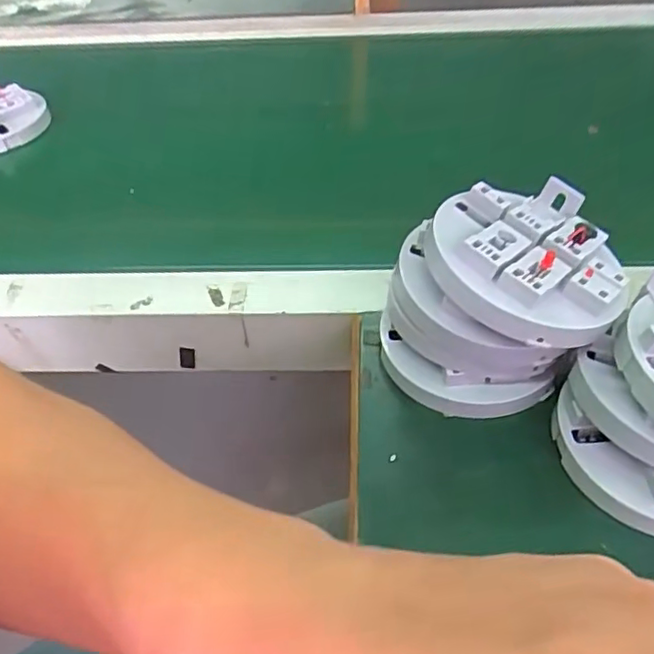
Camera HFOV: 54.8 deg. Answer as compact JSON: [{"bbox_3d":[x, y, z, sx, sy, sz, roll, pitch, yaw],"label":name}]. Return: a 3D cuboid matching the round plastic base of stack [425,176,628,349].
[{"bbox_3d":[0.102,-0.039,0.326,0.091,0.027,0.101,-5,47,-3],"label":"round plastic base of stack"}]

